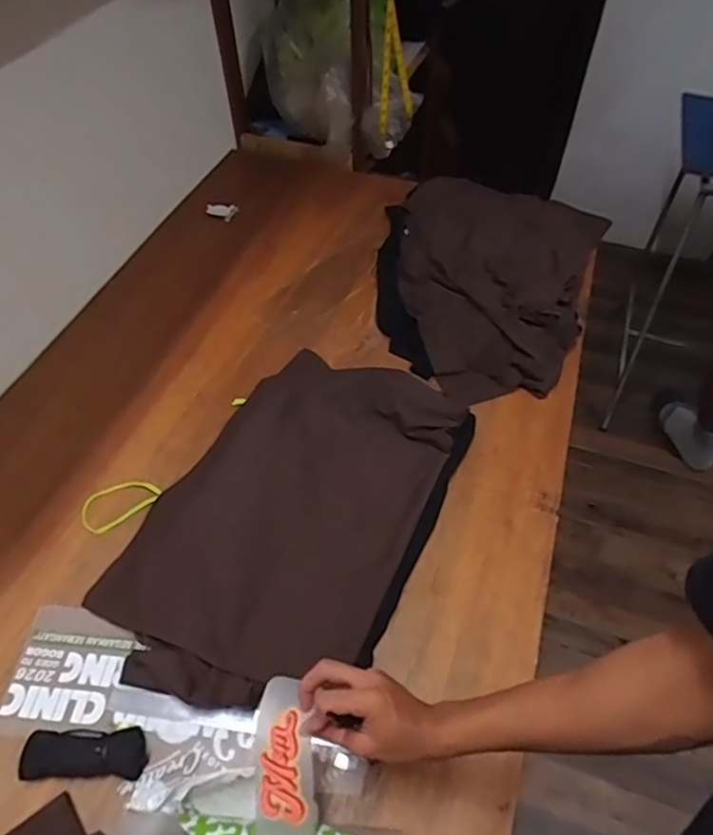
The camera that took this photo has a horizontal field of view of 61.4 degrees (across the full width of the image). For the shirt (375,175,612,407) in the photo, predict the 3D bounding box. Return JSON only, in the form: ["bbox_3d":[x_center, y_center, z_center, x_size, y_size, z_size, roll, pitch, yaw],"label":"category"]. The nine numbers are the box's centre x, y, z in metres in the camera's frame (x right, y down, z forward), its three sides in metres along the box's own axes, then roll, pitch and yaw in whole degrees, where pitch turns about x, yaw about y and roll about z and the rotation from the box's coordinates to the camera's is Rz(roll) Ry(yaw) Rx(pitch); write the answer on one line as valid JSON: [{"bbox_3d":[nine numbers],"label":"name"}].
[{"bbox_3d":[0.237,-0.294,1.142,0.408,0.077,0.608,16,52,13],"label":"shirt"}]

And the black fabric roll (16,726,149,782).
[{"bbox_3d":[-0.298,0.367,0.658,0.128,0.032,0.049,0,50,0],"label":"black fabric roll"}]

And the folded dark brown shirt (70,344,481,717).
[{"bbox_3d":[-0.088,0.124,0.833,0.358,0.051,0.531,21,56,14],"label":"folded dark brown shirt"}]

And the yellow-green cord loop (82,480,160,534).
[{"bbox_3d":[-0.342,0.121,0.863,0.106,0.004,0.066,-35,59,-26],"label":"yellow-green cord loop"}]

